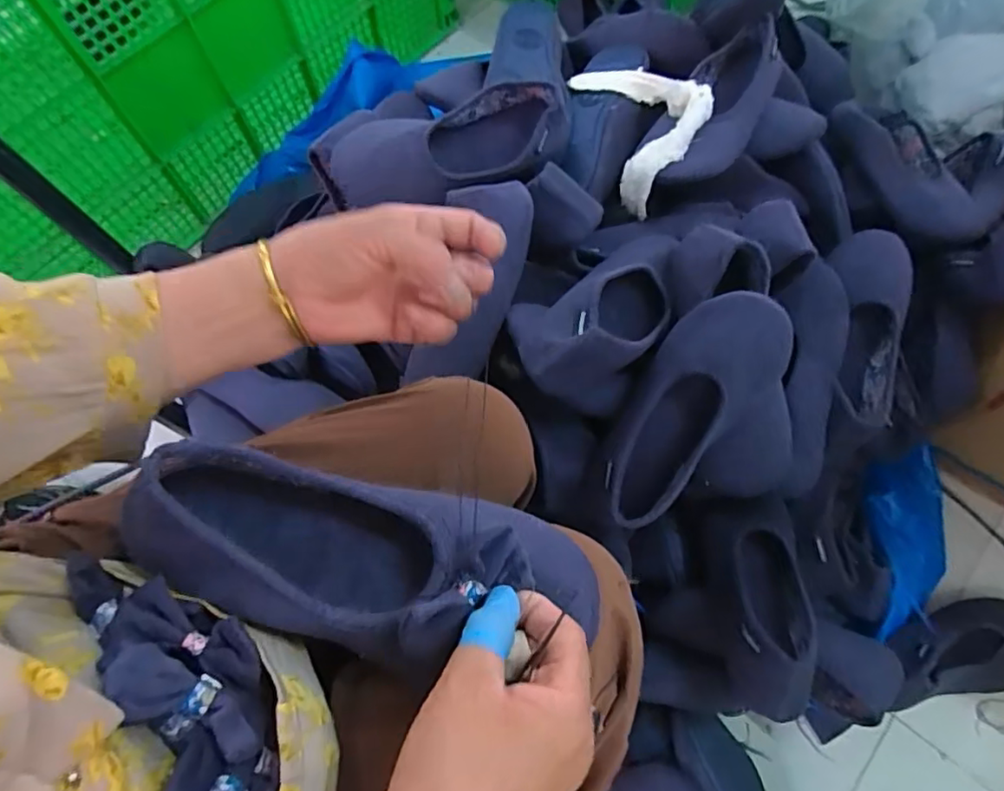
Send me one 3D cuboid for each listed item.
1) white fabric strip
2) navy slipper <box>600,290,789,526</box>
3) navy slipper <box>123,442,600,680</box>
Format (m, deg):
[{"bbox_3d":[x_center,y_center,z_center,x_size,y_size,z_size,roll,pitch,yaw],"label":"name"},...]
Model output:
[{"bbox_3d":[0.157,-0.309,0.657,0.095,0.097,0.178,-19,70,-5],"label":"white fabric strip"},{"bbox_3d":[0.161,0.011,0.519,0.095,0.047,0.221,35,96,14],"label":"navy slipper"},{"bbox_3d":[-0.072,0.083,0.300,0.235,0.072,0.085,10,70,6],"label":"navy slipper"}]

